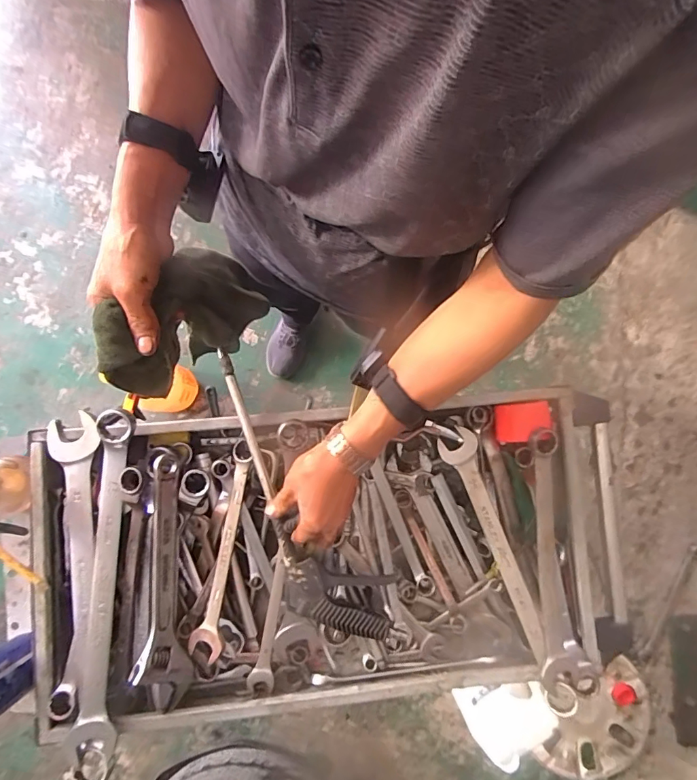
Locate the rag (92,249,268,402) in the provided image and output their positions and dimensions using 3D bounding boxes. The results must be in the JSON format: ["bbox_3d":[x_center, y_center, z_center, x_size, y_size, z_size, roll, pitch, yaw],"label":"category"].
[{"bbox_3d":[-0.154,-0.086,0.481,0.072,0.233,0.106,35,123,5],"label":"rag"}]

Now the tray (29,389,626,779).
[{"bbox_3d":[-0.012,0.206,0.542,0.692,0.099,0.364,-4,86,-3],"label":"tray"}]

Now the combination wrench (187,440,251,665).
[{"bbox_3d":[-0.153,0.189,0.545,0.034,0.016,0.243,7,86,-2],"label":"combination wrench"}]

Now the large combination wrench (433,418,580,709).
[{"bbox_3d":[0.189,0.212,0.549,0.047,0.024,0.337,-19,87,-3],"label":"large combination wrench"}]

